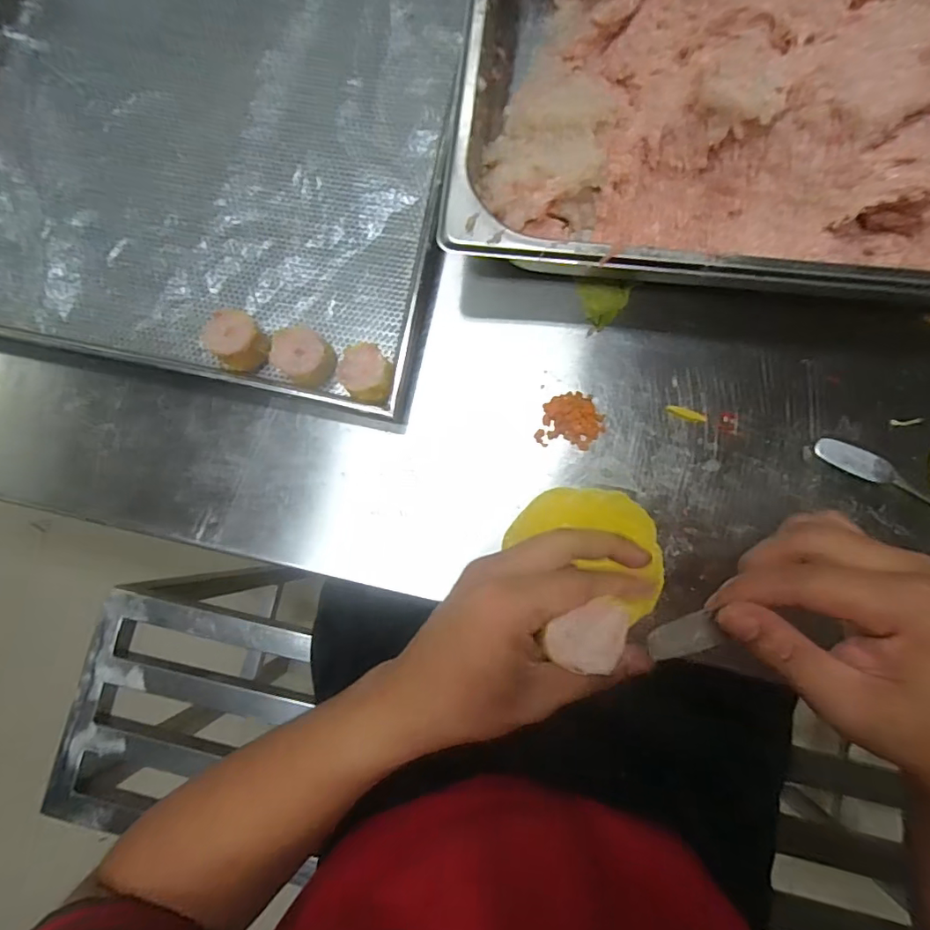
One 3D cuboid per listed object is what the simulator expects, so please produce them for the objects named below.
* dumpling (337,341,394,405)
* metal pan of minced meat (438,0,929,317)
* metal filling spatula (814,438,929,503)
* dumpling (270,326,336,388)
[{"bbox_3d":[-0.071,-0.066,0.386,0.037,0.029,0.048,-38,83,-1],"label":"dumpling"},{"bbox_3d":[0.254,-0.261,0.348,0.500,0.091,0.316,7,85,5],"label":"metal pan of minced meat"},{"bbox_3d":[0.310,0.017,0.361,0.134,0.009,0.018,28,87,6],"label":"metal filling spatula"},{"bbox_3d":[-0.118,-0.080,0.389,0.042,0.031,0.037,36,88,7],"label":"dumpling"}]

